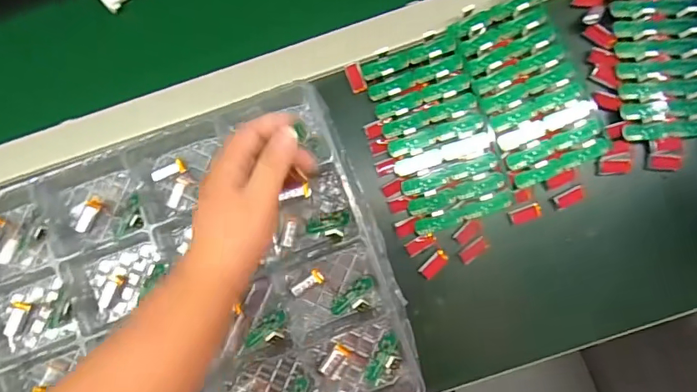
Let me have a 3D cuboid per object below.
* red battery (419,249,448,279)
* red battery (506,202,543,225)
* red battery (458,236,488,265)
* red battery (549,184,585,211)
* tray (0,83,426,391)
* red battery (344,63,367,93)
[{"bbox_3d":[0.087,0.069,0.480,0.014,0.004,0.032,42,88,4],"label":"red battery"},{"bbox_3d":[0.179,0.018,0.480,0.033,0.006,0.016,-19,86,0],"label":"red battery"},{"bbox_3d":[0.125,0.054,0.473,0.030,0.004,0.015,-38,86,-1],"label":"red battery"},{"bbox_3d":[0.221,0.002,0.476,0.033,0.007,0.017,-27,86,-1],"label":"red battery"},{"bbox_3d":[-0.194,0.113,0.445,0.457,0.056,0.305,-19,89,2],"label":"tray"},{"bbox_3d":[0.007,-0.122,0.491,0.017,0.005,0.030,-13,111,21],"label":"red battery"}]

